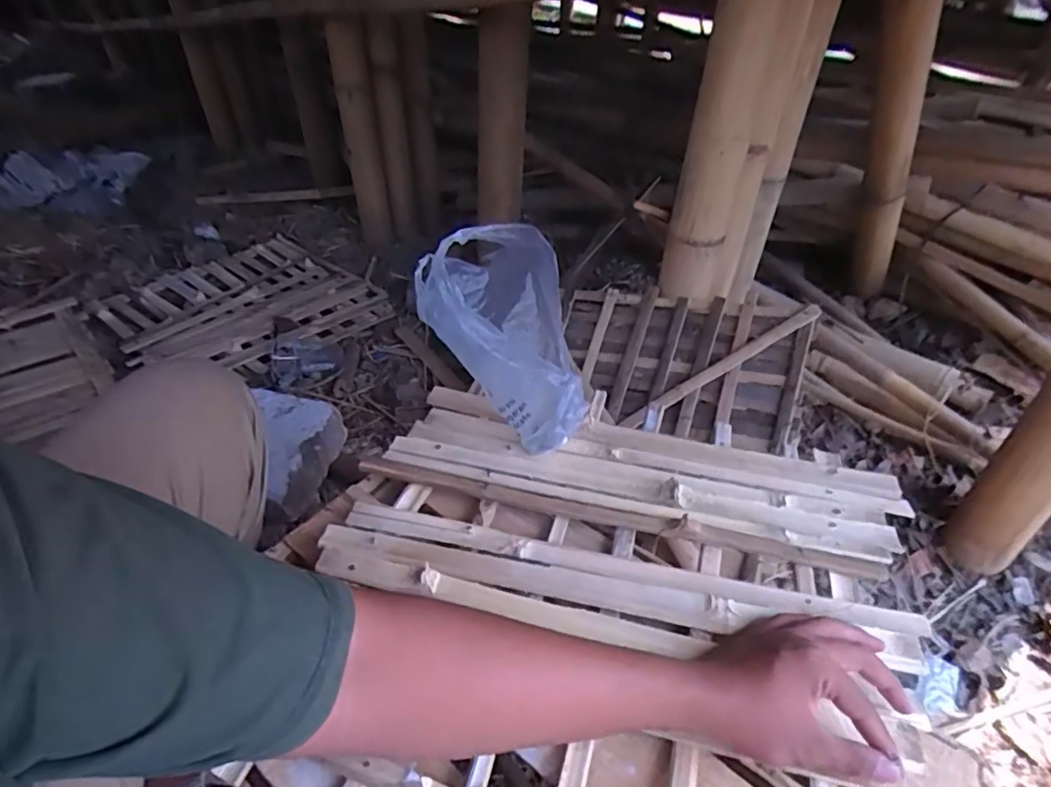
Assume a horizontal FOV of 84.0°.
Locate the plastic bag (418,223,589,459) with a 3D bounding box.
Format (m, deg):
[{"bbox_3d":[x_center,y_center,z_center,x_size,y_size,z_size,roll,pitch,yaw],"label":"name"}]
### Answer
[{"bbox_3d":[-0.029,-0.052,0.610,0.151,0.212,0.176,-5,40,-10],"label":"plastic bag"}]

